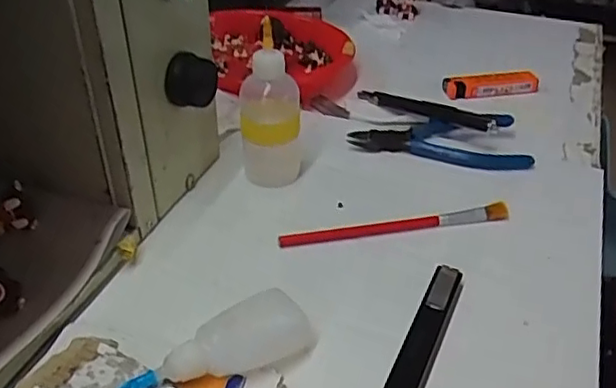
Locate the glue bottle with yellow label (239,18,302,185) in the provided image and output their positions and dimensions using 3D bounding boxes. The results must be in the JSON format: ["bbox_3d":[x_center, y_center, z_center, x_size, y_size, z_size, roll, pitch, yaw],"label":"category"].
[{"bbox_3d":[-0.023,-0.057,0.412,0.041,0.095,0.043,0,37,-3],"label":"glue bottle with yellow label"}]

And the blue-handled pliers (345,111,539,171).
[{"bbox_3d":[0.094,-0.039,0.462,0.123,0.015,0.063,2,37,-1],"label":"blue-handled pliers"}]

